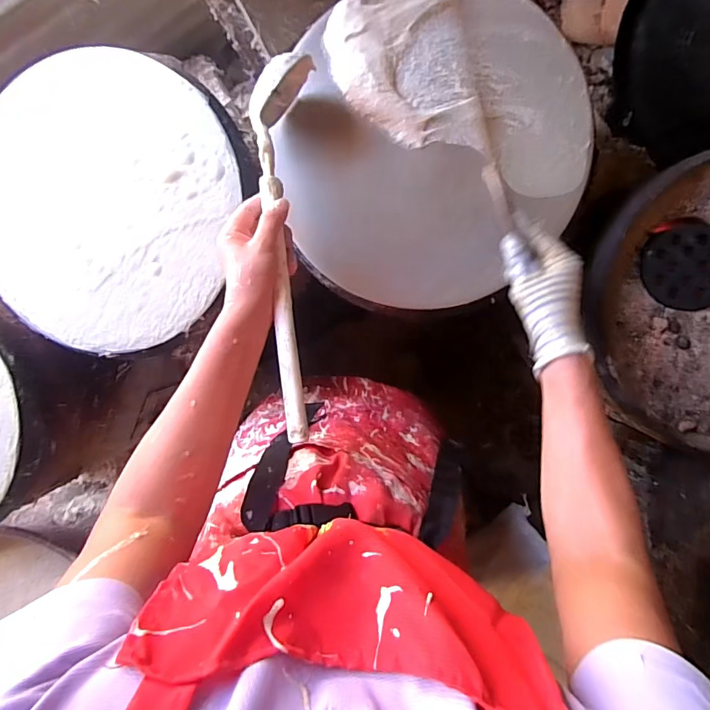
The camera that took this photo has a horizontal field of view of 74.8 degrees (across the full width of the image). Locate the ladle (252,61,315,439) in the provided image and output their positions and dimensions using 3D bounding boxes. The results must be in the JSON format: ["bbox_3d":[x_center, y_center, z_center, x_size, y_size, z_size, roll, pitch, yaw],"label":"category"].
[{"bbox_3d":[-0.064,-0.117,0.471,0.057,0.083,0.399,-5,81,6],"label":"ladle"}]

